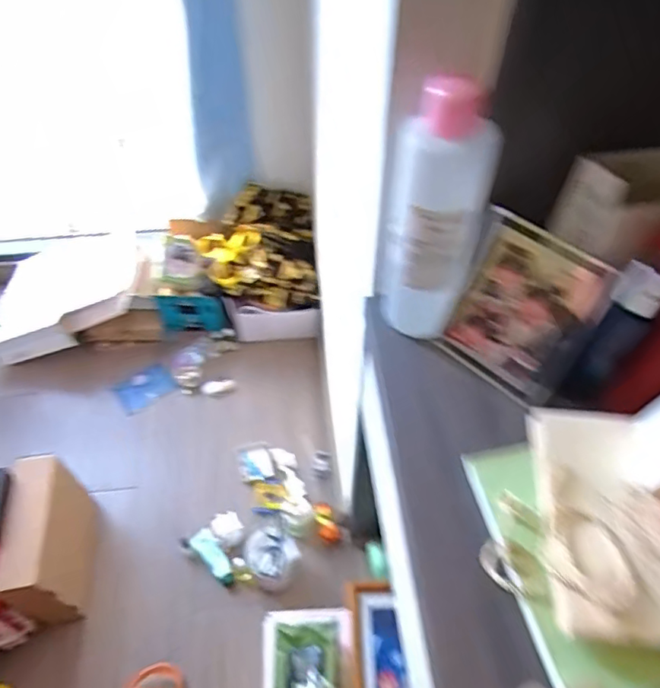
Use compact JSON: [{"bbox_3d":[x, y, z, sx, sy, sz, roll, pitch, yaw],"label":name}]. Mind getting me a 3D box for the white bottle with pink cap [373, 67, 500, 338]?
[{"bbox_3d":[0.099,-0.112,0.531,0.078,0.264,0.064,-11,52,-8],"label":"white bottle with pink cap"}]

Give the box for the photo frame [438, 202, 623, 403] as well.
[{"bbox_3d":[0.187,-0.029,0.544,0.128,0.164,0.016,36,42,24],"label":"photo frame"}]

